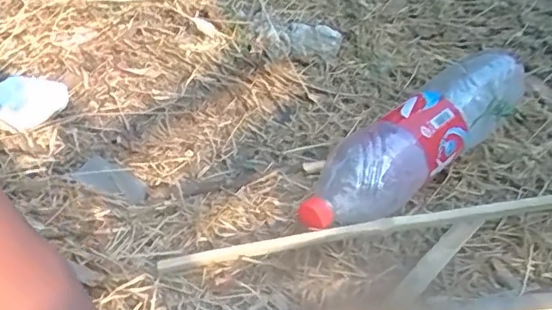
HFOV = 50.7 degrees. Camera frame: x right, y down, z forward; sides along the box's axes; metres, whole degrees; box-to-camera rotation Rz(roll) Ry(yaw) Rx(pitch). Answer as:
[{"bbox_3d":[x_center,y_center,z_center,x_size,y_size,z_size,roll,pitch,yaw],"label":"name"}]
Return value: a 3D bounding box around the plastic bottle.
[{"bbox_3d":[0.135,-0.015,0.606,0.296,0.097,0.105,-26,44,-27],"label":"plastic bottle"}]

